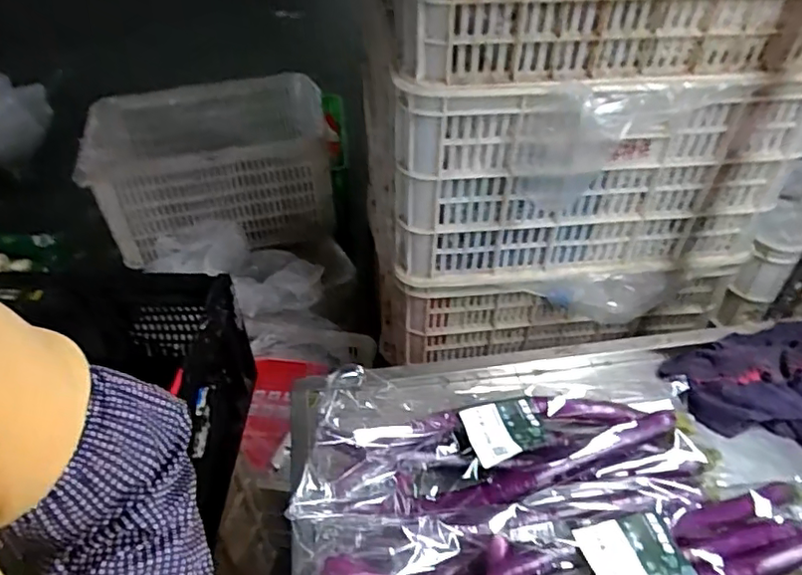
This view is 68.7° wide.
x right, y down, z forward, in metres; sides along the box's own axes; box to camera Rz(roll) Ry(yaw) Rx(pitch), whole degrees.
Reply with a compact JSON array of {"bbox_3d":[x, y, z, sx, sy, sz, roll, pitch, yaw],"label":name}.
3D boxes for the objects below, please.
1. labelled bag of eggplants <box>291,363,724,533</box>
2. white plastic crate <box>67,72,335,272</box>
[{"bbox_3d":[0.106,0.151,0.556,0.408,0.078,0.136,-6,43,-6],"label":"labelled bag of eggplants"},{"bbox_3d":[-0.515,-0.360,1.688,0.610,0.304,0.493,-7,43,-7],"label":"white plastic crate"}]

